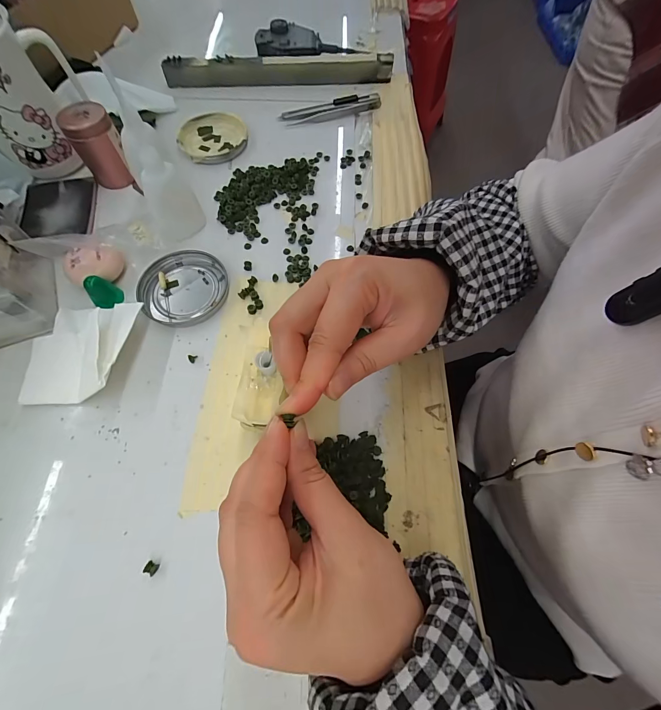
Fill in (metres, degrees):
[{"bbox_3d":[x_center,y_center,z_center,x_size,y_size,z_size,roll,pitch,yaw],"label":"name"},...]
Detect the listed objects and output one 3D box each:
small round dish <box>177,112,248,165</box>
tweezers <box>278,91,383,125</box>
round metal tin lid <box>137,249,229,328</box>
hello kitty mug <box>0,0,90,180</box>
[{"bbox_3d":[-0.139,-0.258,0.390,0.077,0.009,0.079,1,66,-1],"label":"small round dish"},{"bbox_3d":[0.002,-0.312,0.418,0.127,0.009,0.027,-15,67,-8],"label":"tweezers"},{"bbox_3d":[-0.133,-0.062,0.304,0.079,0.012,0.071,-33,71,-15],"label":"round metal tin lid"},{"bbox_3d":[-0.299,-0.254,0.313,0.070,0.136,0.086,17,66,6],"label":"hello kitty mug"}]

